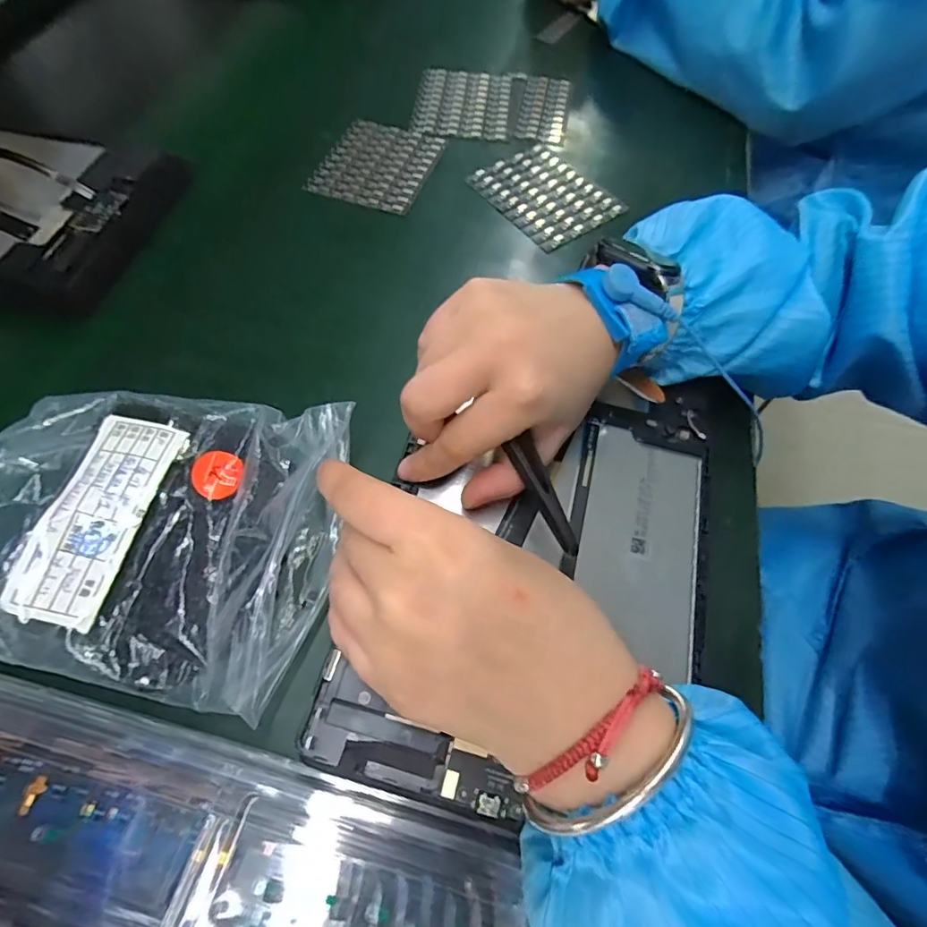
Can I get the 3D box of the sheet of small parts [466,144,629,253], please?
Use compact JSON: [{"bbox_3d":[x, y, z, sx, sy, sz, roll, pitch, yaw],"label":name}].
[{"bbox_3d":[0.062,-0.205,0.397,0.079,0.008,0.097,-32,65,-18],"label":"sheet of small parts"}]

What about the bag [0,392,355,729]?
[{"bbox_3d":[-0.139,0.023,0.231,0.157,0.038,0.140,6,60,3],"label":"bag"}]

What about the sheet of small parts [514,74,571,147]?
[{"bbox_3d":[0.070,-0.313,0.455,0.039,0.008,0.107,10,60,5],"label":"sheet of small parts"}]

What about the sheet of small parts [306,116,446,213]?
[{"bbox_3d":[-0.067,-0.234,0.407,0.078,0.011,0.097,16,61,9],"label":"sheet of small parts"}]

